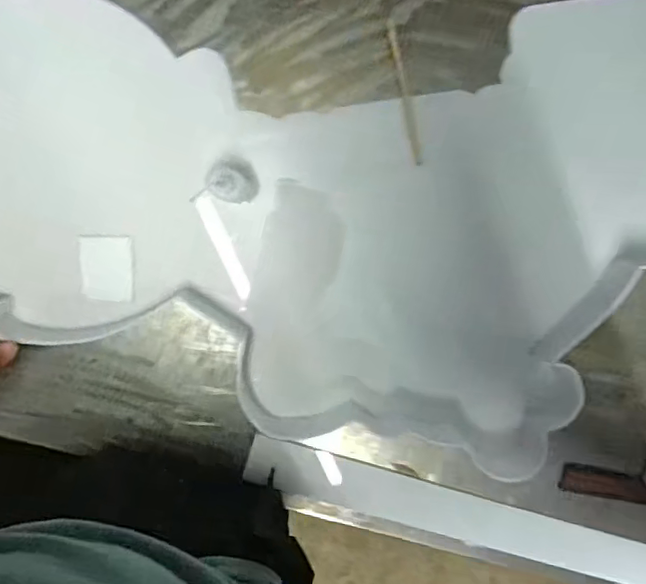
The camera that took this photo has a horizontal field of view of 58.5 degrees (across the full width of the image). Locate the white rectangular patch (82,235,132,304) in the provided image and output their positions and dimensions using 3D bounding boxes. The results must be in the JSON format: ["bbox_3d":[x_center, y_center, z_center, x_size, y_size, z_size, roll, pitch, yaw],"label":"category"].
[{"bbox_3d":[-0.208,-0.022,0.554,0.048,0.004,0.061,-1,99,-3],"label":"white rectangular patch"}]

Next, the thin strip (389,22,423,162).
[{"bbox_3d":[0.077,-0.186,0.540,0.010,0.006,0.131,-13,99,-2],"label":"thin strip"}]

